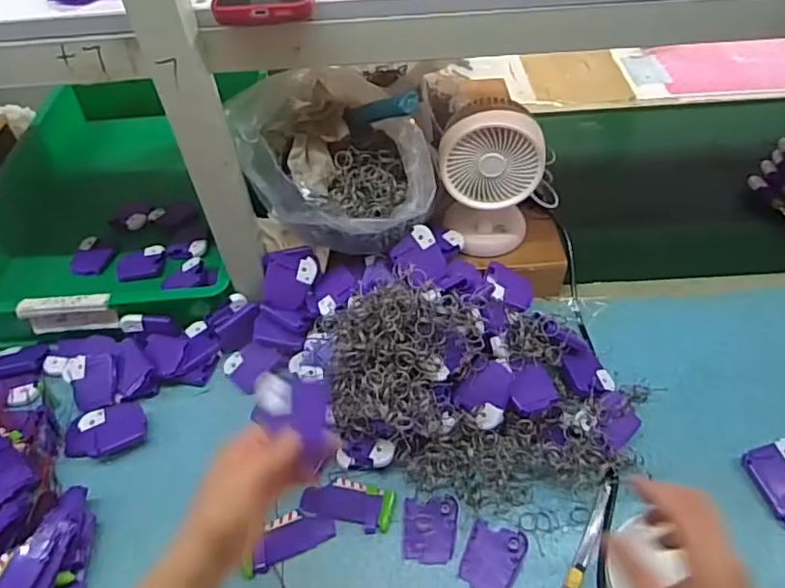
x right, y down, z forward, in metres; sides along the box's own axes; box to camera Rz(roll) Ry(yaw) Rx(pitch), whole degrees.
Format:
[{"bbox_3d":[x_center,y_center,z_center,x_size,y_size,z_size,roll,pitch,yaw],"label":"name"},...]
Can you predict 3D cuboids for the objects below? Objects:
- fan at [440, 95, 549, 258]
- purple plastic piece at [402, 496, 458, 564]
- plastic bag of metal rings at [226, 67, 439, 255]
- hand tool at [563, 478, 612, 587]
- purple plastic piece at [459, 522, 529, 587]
[{"bbox_3d":[0.112,-0.138,0.661,0.105,0.169,0.096,6,49,9],"label":"fan"},{"bbox_3d":[0.035,0.223,0.550,0.050,0.006,0.059,0,56,7],"label":"purple plastic piece"},{"bbox_3d":[-0.058,-0.138,0.626,0.195,0.153,0.153,-9,48,-4],"label":"plastic bag of metal rings"},{"bbox_3d":[0.180,0.226,0.533,0.013,0.012,0.121,22,53,22],"label":"hand tool"},{"bbox_3d":[0.093,0.243,0.532,0.050,0.006,0.061,17,52,18],"label":"purple plastic piece"}]

